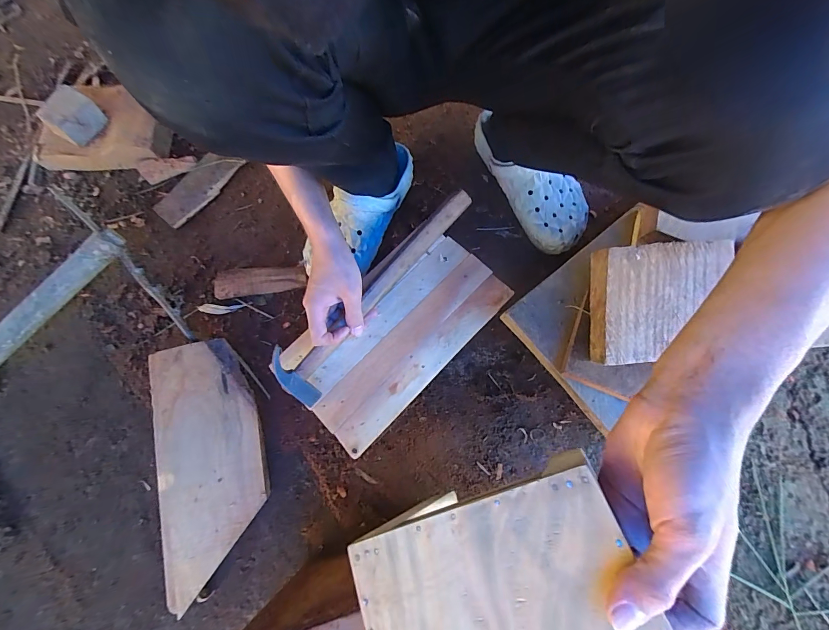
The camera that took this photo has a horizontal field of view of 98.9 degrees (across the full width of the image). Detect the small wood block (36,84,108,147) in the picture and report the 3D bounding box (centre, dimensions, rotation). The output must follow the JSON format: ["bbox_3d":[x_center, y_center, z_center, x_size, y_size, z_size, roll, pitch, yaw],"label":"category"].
[{"bbox_3d":[-0.613,-0.357,0.635,0.074,0.051,0.082,35,78,11],"label":"small wood block"}]

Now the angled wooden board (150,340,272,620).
[{"bbox_3d":[-0.291,0.207,0.503,0.141,0.015,0.334,-9,82,-8],"label":"angled wooden board"}]

